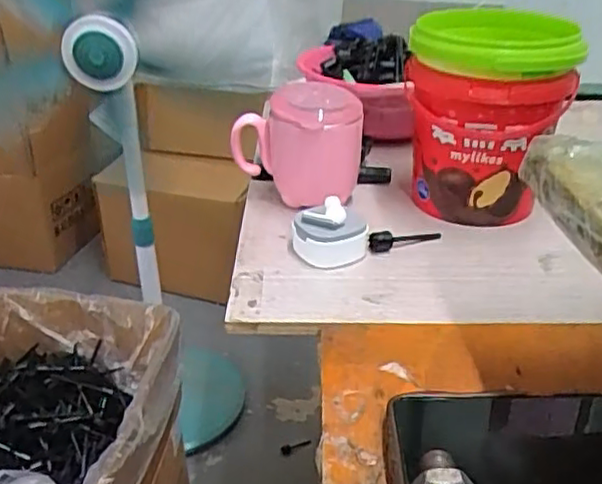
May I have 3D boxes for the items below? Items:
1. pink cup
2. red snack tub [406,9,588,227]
[{"bbox_3d":[-0.003,-0.084,0.583,0.109,0.102,0.081,1,29,2],"label":"pink cup"},{"bbox_3d":[0.156,-0.108,0.567,0.130,0.162,0.141,4,30,7],"label":"red snack tub"}]

